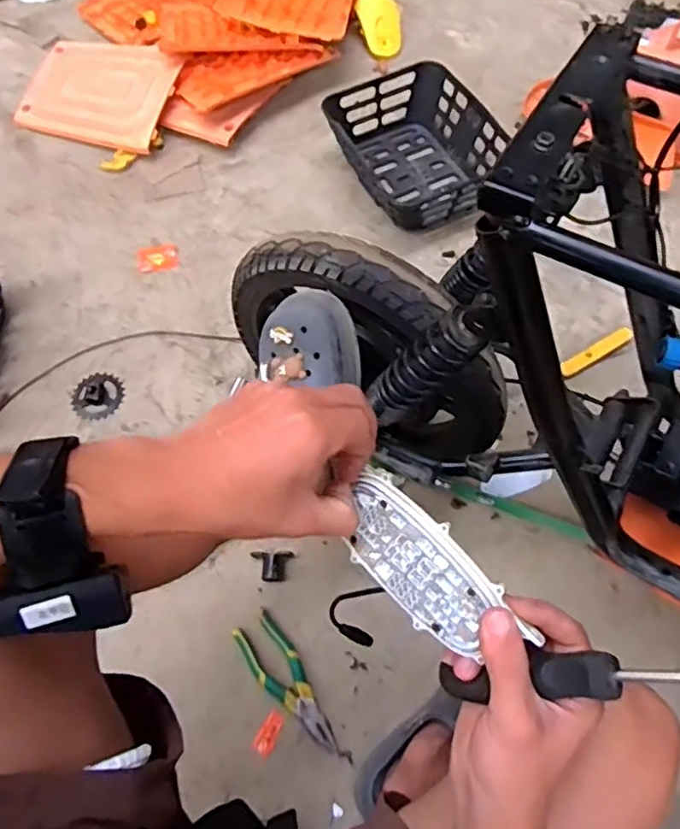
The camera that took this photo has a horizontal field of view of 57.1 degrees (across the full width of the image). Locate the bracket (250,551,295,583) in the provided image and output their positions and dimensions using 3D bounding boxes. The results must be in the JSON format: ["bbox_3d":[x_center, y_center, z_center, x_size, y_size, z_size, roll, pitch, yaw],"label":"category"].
[{"bbox_3d":[-0.099,0.219,0.899,0.060,0.015,0.041,2,65,2],"label":"bracket"}]

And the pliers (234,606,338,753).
[{"bbox_3d":[-0.070,0.359,0.833,0.059,0.027,0.194,-32,68,-13],"label":"pliers"}]

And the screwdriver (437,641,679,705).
[{"bbox_3d":[0.143,0.136,0.322,0.189,0.030,0.022,-18,61,35],"label":"screwdriver"}]

